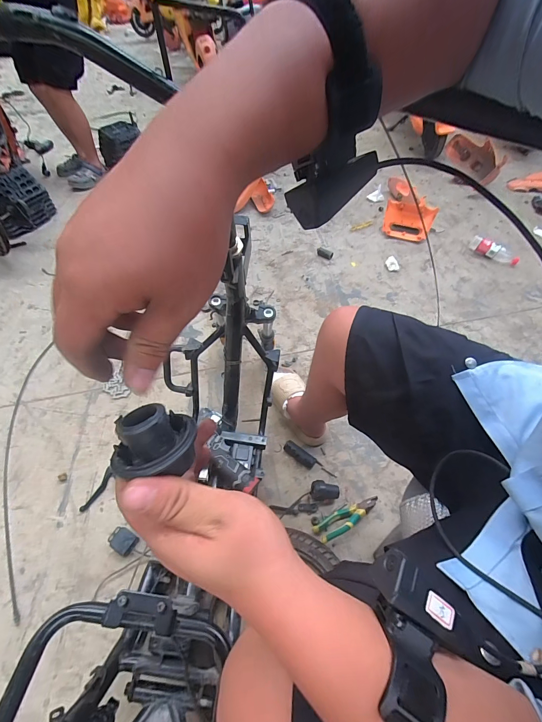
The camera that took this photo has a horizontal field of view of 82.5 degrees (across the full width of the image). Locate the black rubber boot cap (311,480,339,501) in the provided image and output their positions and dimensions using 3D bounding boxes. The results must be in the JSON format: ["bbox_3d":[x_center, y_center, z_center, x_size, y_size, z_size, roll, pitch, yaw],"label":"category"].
[{"bbox_3d":[0.145,0.350,0.835,0.077,0.041,0.049,-5,53,-3],"label":"black rubber boot cap"}]

